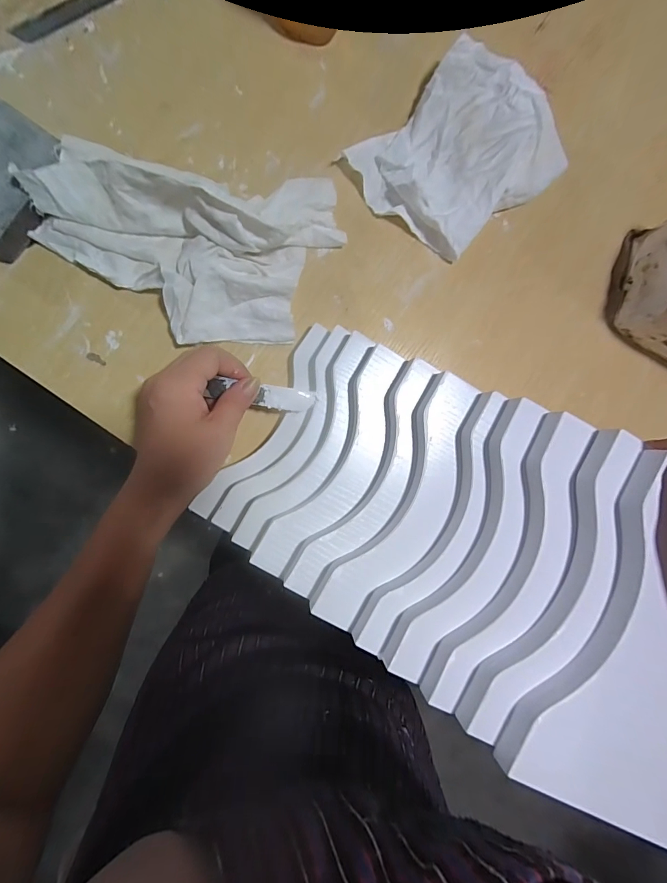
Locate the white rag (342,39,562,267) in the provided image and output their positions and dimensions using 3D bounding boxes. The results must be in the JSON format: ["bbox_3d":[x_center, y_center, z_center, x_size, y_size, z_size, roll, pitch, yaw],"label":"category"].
[{"bbox_3d":[0.113,-0.252,0.341,0.162,0.044,0.137,-43,96,-4],"label":"white rag"}]

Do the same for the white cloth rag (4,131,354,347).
[{"bbox_3d":[-0.115,-0.156,0.303,0.237,0.064,0.144,5,91,-7],"label":"white cloth rag"}]

